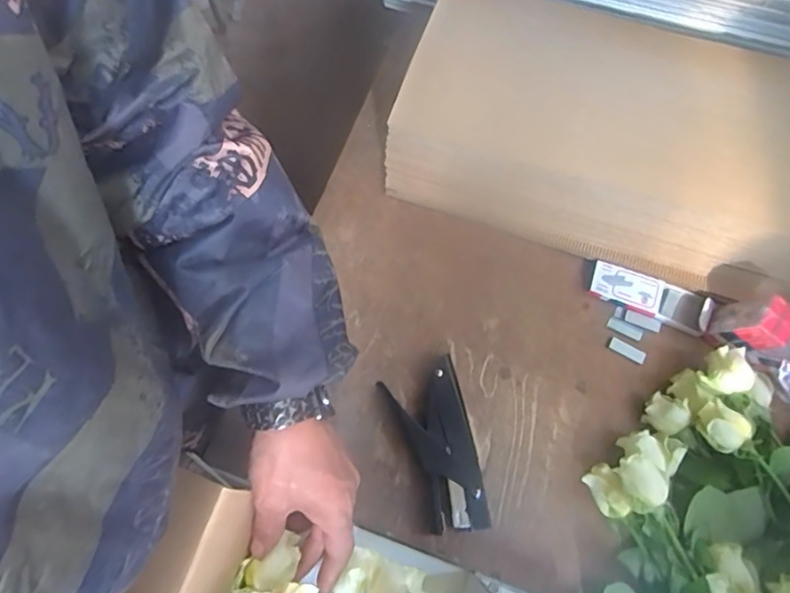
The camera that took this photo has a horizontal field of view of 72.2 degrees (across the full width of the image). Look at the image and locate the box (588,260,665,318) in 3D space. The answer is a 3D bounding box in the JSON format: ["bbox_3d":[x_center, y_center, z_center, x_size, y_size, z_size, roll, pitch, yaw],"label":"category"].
[{"bbox_3d":[0.237,-0.008,0.556,0.070,0.014,0.037,20,71,8],"label":"box"}]

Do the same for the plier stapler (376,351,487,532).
[{"bbox_3d":[0.045,0.138,0.496,0.069,0.028,0.145,-19,70,-6],"label":"plier stapler"}]

